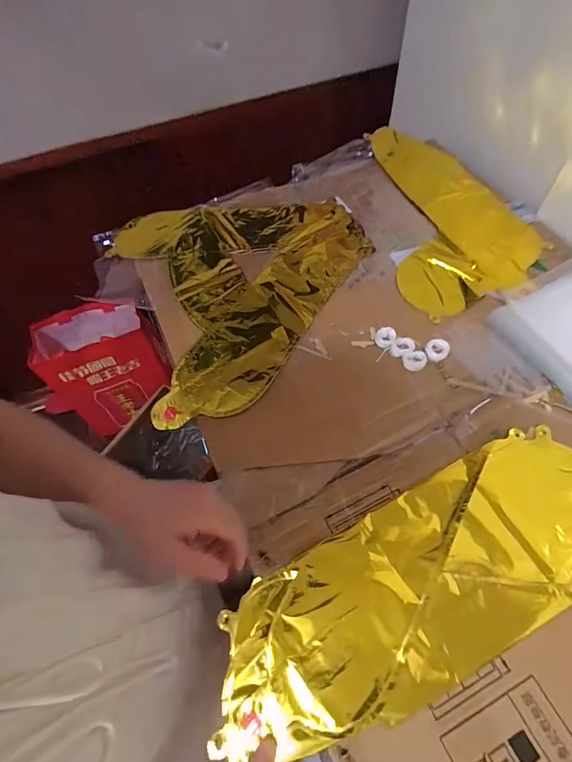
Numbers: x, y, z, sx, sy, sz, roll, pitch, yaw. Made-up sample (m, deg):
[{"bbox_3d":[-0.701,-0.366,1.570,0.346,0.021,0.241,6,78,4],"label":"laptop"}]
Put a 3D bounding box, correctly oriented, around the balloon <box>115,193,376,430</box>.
[{"bbox_3d":[-0.049,-0.148,0.554,0.339,0.035,0.378,-21,61,-9],"label":"balloon"}]

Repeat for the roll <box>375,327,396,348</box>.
[{"bbox_3d":[0.122,-0.054,0.478,0.025,0.007,0.026,-1,60,2],"label":"roll"}]

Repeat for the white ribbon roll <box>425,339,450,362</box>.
[{"bbox_3d":[0.180,-0.036,0.466,0.027,0.009,0.030,27,65,17],"label":"white ribbon roll"}]

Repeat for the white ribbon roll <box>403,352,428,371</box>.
[{"bbox_3d":[0.152,-0.024,0.457,0.027,0.004,0.022,-15,60,-5],"label":"white ribbon roll"}]

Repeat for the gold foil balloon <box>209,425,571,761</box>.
[{"bbox_3d":[0.130,0.177,0.352,0.408,0.014,0.139,-27,62,-10],"label":"gold foil balloon"}]

